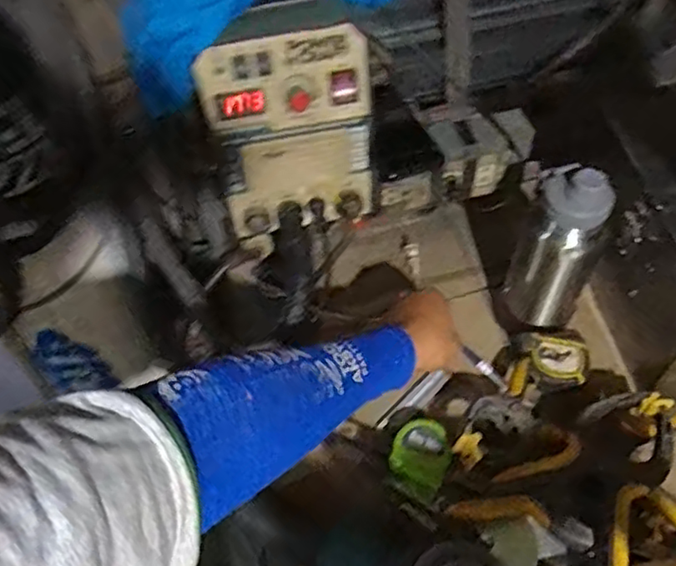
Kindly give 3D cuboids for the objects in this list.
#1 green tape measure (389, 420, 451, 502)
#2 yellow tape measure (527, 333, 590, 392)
[{"bbox_3d":[0.095,0.194,0.692,0.067,0.038,0.074,35,81,22],"label":"green tape measure"},{"bbox_3d":[0.266,0.098,0.757,0.074,0.045,0.071,-2,53,1],"label":"yellow tape measure"}]

